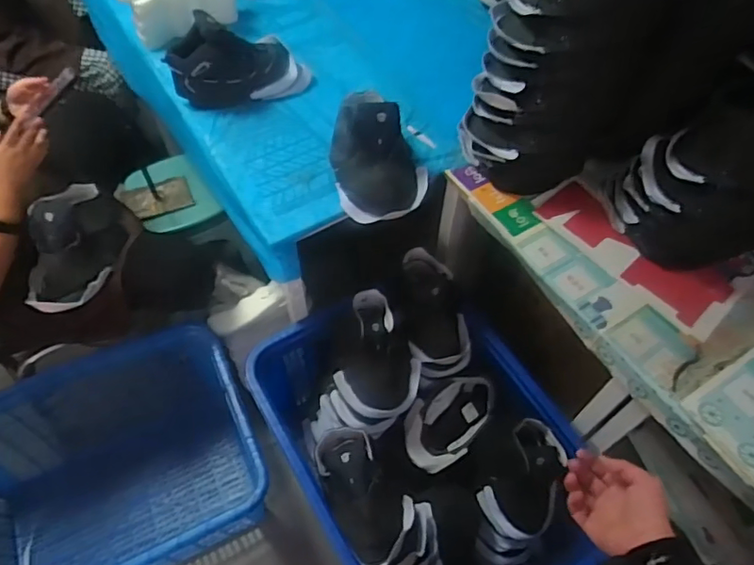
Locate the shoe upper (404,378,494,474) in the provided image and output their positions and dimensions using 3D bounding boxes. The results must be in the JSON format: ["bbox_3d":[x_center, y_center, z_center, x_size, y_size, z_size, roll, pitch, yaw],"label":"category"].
[{"bbox_3d":[0.185,0.365,1.445,0.160,0.117,0.264,40,64,22],"label":"shoe upper"}]

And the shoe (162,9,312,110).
[{"bbox_3d":[-0.316,-0.520,1.267,0.311,0.181,0.132,-17,59,-12],"label":"shoe"}]

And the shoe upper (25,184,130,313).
[{"bbox_3d":[-0.671,-0.094,1.216,0.183,0.145,0.294,6,57,3],"label":"shoe upper"}]

